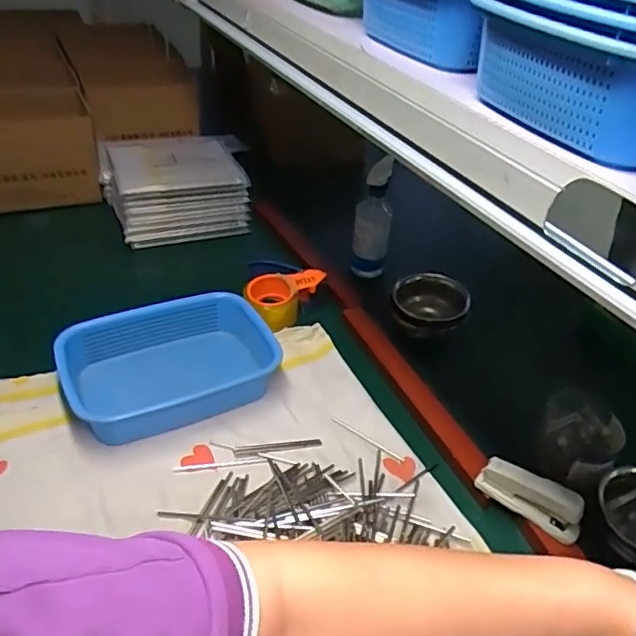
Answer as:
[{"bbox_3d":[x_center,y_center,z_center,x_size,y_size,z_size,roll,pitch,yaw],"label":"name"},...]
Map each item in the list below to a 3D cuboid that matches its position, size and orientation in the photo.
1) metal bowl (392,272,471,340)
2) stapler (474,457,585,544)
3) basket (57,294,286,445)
[{"bbox_3d":[0.188,-0.026,0.974,0.127,0.054,0.120,12,39,7],"label":"metal bowl"},{"bbox_3d":[0.260,0.212,0.706,0.123,0.056,0.035,25,24,32],"label":"stapler"},{"bbox_3d":[-0.206,0.074,0.837,0.287,0.091,0.205,-17,44,-26],"label":"basket"}]

